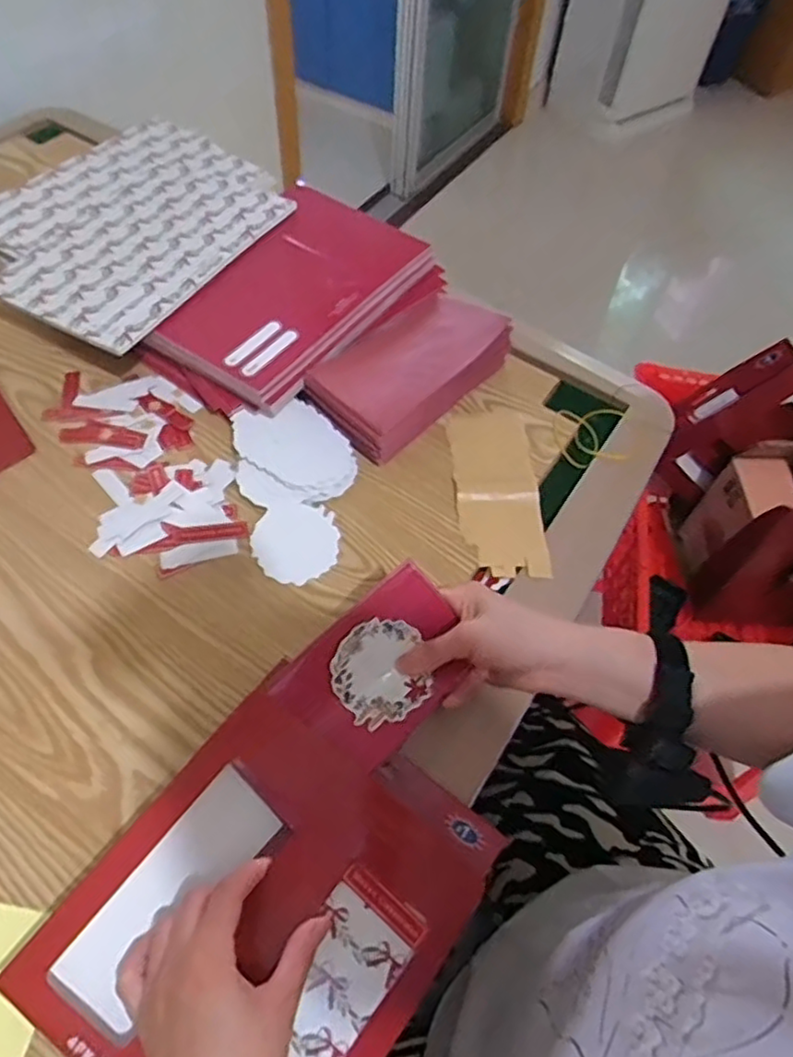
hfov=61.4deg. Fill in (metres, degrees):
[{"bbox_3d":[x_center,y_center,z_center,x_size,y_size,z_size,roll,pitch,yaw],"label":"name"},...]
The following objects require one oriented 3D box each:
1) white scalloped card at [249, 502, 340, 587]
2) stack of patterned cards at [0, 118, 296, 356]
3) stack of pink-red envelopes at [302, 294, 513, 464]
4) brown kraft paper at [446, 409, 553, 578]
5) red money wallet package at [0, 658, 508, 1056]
[{"bbox_3d":[-0.080,0.010,0.534,0.067,0.010,0.067,-32,65,-22],"label":"white scalloped card"},{"bbox_3d":[-0.266,-0.311,0.666,0.260,0.014,0.301,28,60,15],"label":"stack of patterned cards"},{"bbox_3d":[0.018,-0.145,0.613,0.110,0.053,0.185,36,62,17],"label":"stack of pink-red envelopes"},{"bbox_3d":[0.085,-0.037,0.568,0.068,0.009,0.167,0,57,-4],"label":"brown kraft paper"},{"bbox_3d":[-0.070,0.213,0.381,0.188,0.036,0.222,33,61,17],"label":"red money wallet package"}]

